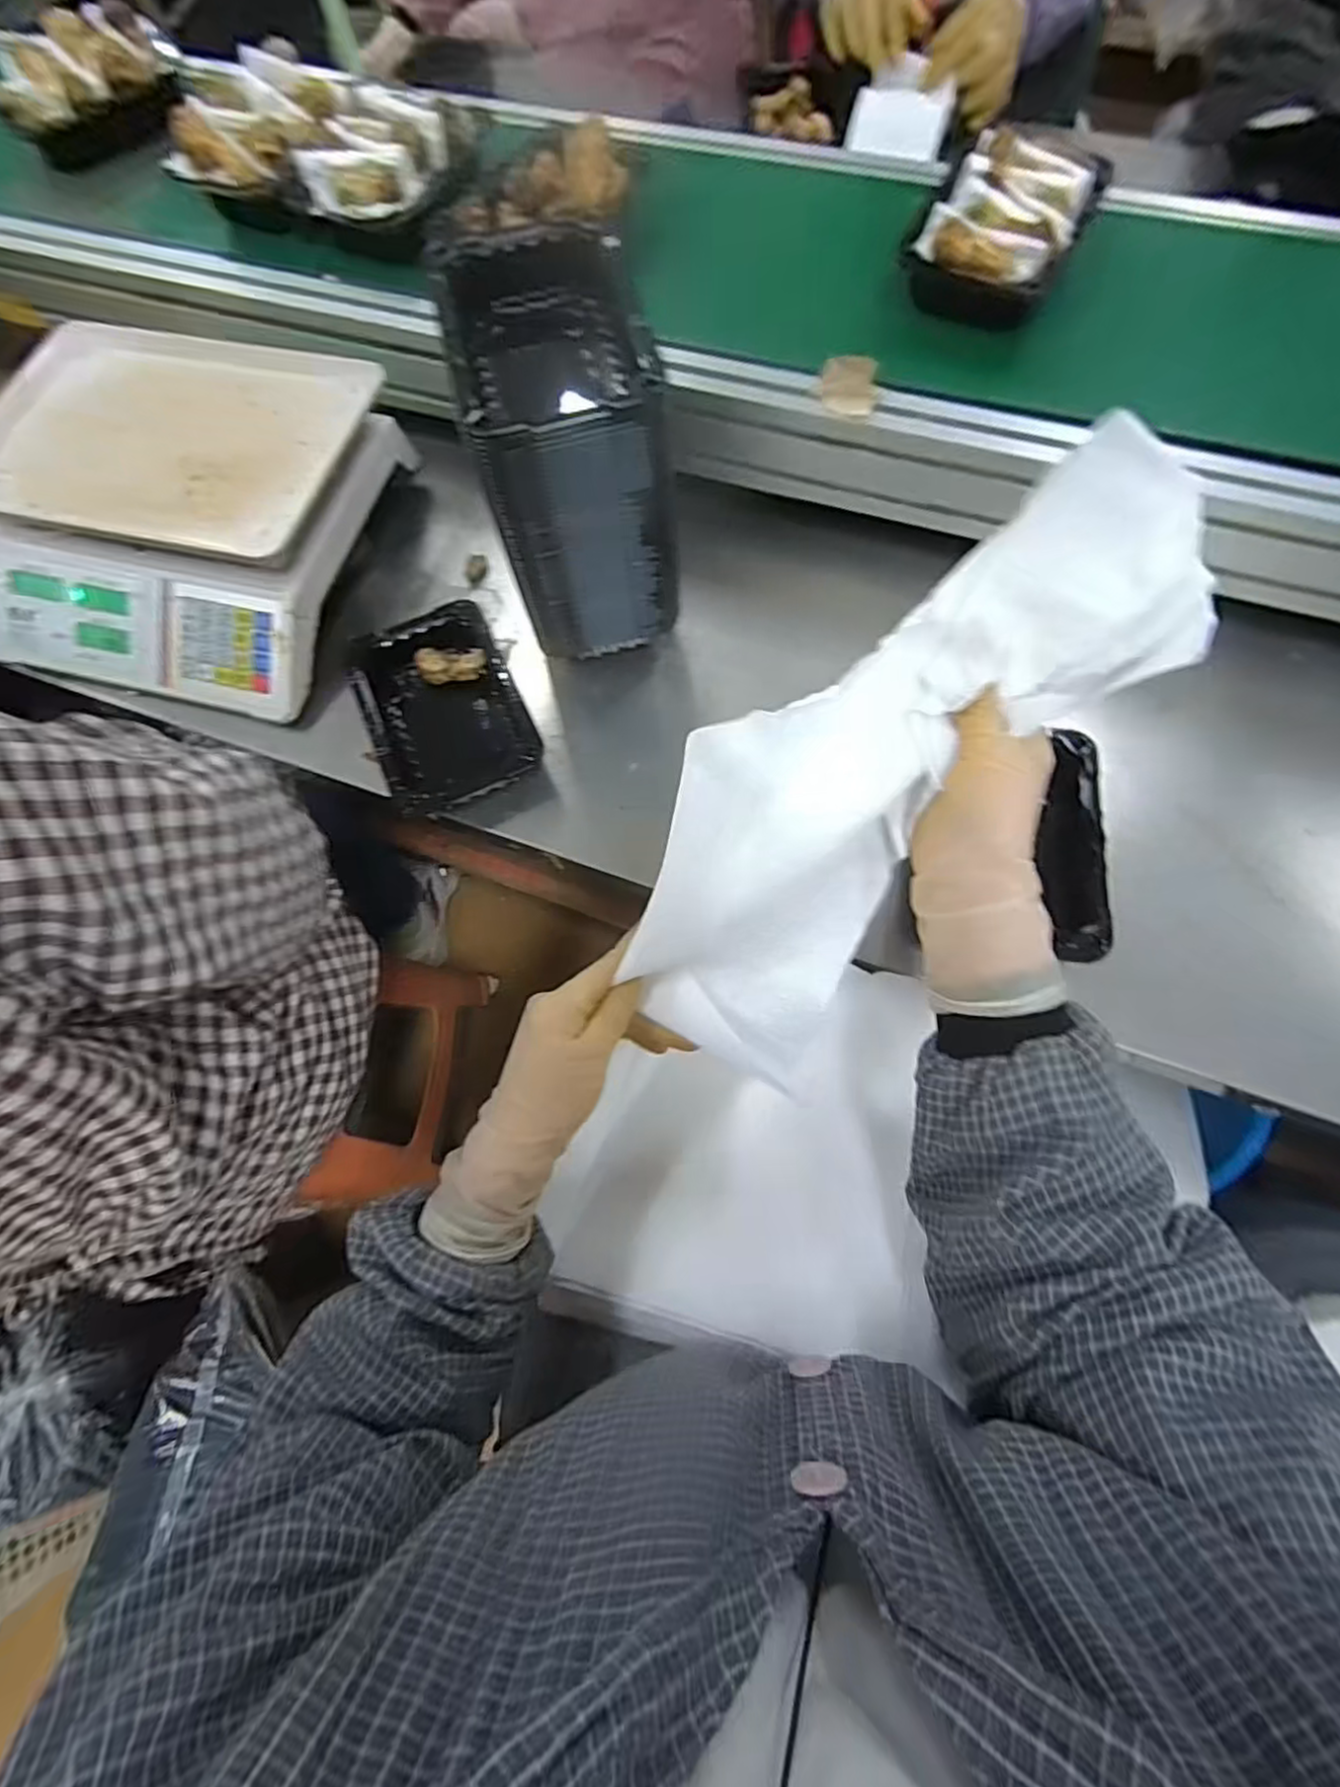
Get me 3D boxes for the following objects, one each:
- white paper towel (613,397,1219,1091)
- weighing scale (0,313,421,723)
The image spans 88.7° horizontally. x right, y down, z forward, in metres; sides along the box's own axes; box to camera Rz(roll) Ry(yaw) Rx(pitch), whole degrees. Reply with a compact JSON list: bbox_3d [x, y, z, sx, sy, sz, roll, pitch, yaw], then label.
[{"bbox_3d":[0.111,-0.061,0.364,0.139,0.091,0.343,46,103,18],"label":"white paper towel"},{"bbox_3d":[-0.443,-0.341,0.620,0.321,0.129,0.302,13,70,8],"label":"weighing scale"}]

